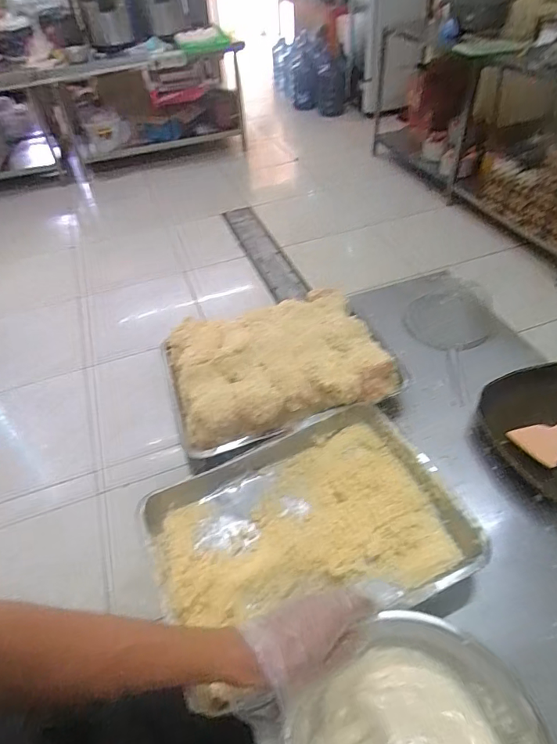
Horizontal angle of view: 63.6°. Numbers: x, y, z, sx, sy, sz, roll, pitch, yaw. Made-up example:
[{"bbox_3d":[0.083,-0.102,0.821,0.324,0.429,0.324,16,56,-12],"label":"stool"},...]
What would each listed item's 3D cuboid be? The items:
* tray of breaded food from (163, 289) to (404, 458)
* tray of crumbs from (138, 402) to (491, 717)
[{"bbox_3d":[-0.006,-0.013,0.763,0.353,0.097,0.281,-19,48,-13],"label":"tray of breaded food"},{"bbox_3d":[0.037,0.210,0.589,0.377,0.070,0.270,-18,46,-19],"label":"tray of crumbs"}]

